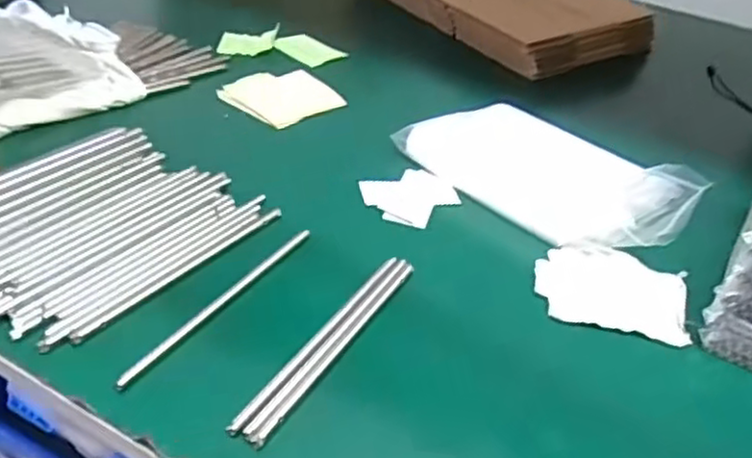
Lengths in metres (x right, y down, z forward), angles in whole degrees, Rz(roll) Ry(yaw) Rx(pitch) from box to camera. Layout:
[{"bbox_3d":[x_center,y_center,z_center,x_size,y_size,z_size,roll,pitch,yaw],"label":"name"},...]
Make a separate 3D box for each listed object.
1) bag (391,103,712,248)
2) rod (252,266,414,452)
[{"bbox_3d":[0.173,-0.061,0.731,0.279,0.051,0.136,26,41,22],"label":"bag"},{"bbox_3d":[-0.025,0.086,0.533,0.008,0.008,0.215,23,40,20],"label":"rod"}]

